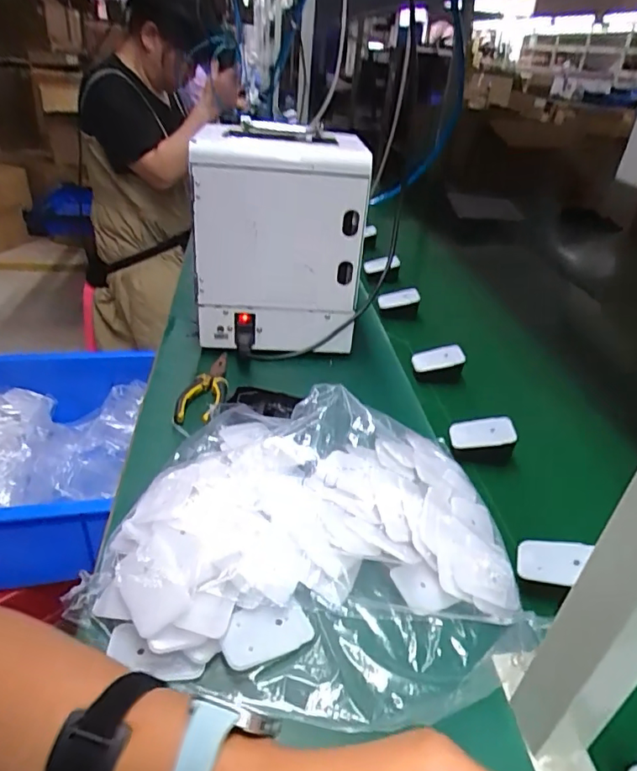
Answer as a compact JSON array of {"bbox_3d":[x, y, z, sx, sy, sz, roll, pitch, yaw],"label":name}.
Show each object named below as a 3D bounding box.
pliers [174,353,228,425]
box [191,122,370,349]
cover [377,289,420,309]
[{"bbox_3d":[-0.138,0.000,0.651,0.050,0.025,0.146,4,33,-2],"label":"pliers"},{"bbox_3d":[-0.053,-0.195,0.710,0.211,0.255,0.172,2,33,-5],"label":"box"},{"bbox_3d":[0.138,-0.148,0.905,0.071,0.026,0.018,-11,32,10],"label":"cover"}]

